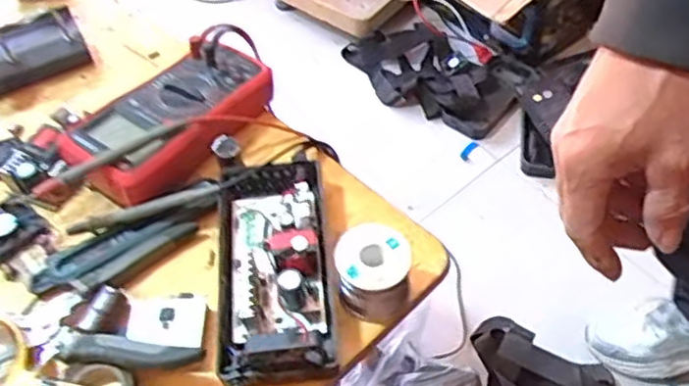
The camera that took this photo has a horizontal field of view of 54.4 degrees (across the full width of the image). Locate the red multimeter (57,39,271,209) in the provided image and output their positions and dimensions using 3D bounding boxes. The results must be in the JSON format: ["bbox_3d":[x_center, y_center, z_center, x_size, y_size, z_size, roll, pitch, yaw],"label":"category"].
[{"bbox_3d":[-0.145,-0.068,0.582,0.098,0.042,0.187,35,62,26],"label":"red multimeter"}]

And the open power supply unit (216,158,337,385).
[{"bbox_3d":[-0.055,0.048,0.499,0.086,0.051,0.183,-8,53,-2],"label":"open power supply unit"}]

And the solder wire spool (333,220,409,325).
[{"bbox_3d":[0.021,0.059,0.489,0.050,0.054,0.056,3,53,5],"label":"solder wire spool"}]

